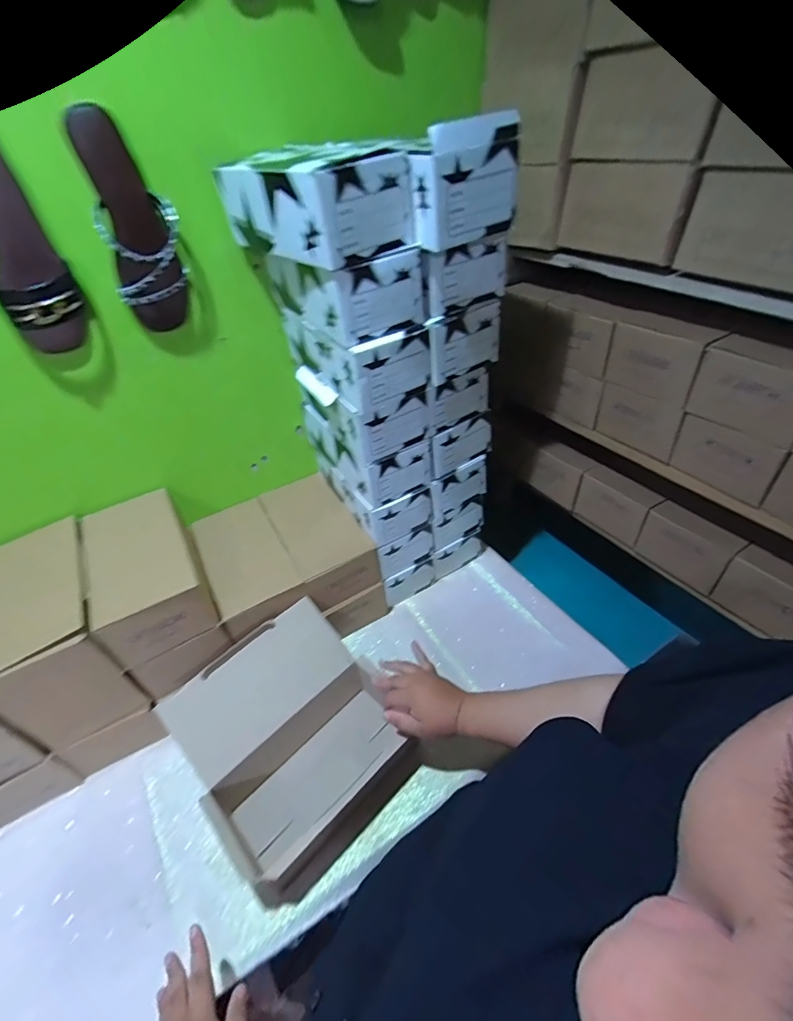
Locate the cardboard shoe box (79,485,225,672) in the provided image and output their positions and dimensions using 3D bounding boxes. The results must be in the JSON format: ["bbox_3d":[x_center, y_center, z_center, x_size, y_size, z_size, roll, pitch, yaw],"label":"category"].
[{"bbox_3d":[-0.398,0.092,0.715,0.140,0.096,0.261,-25,44,-21],"label":"cardboard shoe box"}]

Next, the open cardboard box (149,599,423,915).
[{"bbox_3d":[-0.151,0.343,0.679,0.277,0.180,0.275,-34,48,-29],"label":"open cardboard box"}]

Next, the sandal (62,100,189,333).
[{"bbox_3d":[-0.339,-0.363,0.589,0.101,0.235,0.068,-21,43,-17],"label":"sandal"}]

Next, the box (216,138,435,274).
[{"bbox_3d":[-0.108,-0.392,0.567,0.129,0.098,0.268,-30,46,-26],"label":"box"}]

